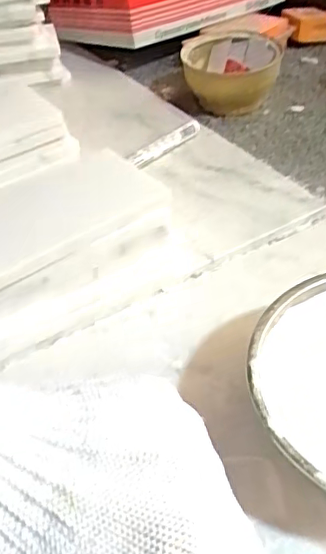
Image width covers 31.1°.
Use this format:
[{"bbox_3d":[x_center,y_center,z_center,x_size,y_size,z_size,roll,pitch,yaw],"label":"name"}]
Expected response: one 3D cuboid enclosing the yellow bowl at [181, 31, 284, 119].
[{"bbox_3d":[0.072,-0.218,0.606,0.096,0.055,0.101,-1,42,1],"label":"yellow bowl"}]

